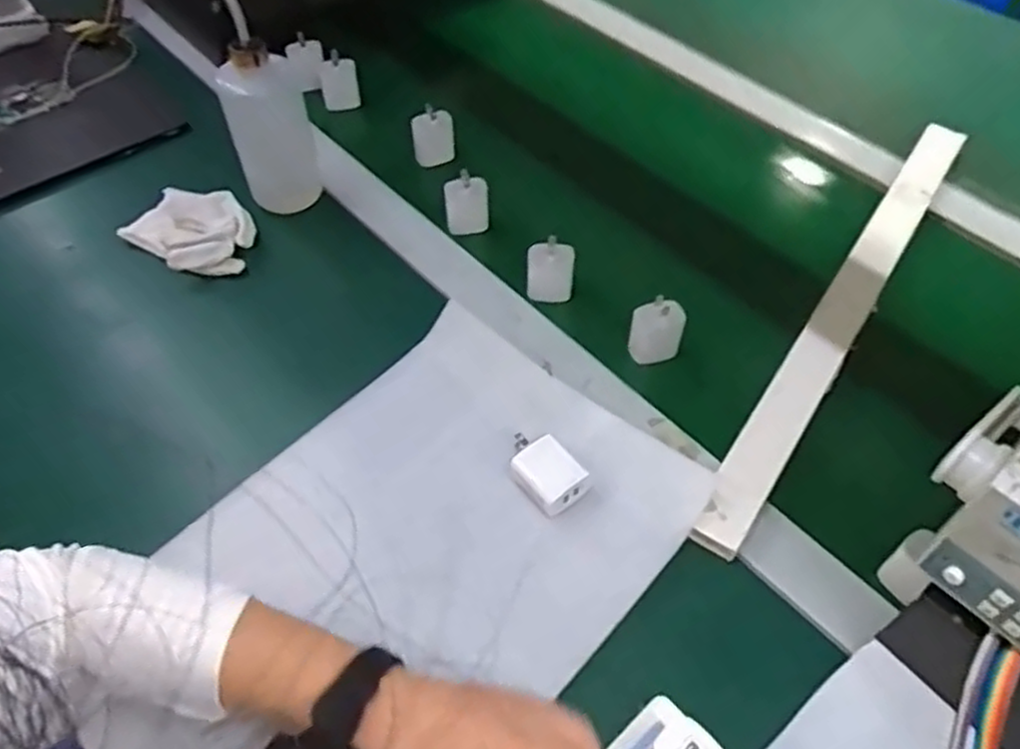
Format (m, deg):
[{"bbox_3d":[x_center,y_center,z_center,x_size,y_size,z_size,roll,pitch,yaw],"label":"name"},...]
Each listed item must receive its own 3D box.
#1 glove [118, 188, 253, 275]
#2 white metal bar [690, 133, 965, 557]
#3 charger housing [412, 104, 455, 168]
[{"bbox_3d":[-0.307,-0.140,0.735,0.128,0.025,0.094,29,57,20],"label":"glove"},{"bbox_3d":[0.306,-0.066,0.678,0.041,0.020,0.584,29,57,21],"label":"white metal bar"},{"bbox_3d":[-0.084,-0.260,0.826,0.044,0.062,0.016,-7,52,-6],"label":"charger housing"}]

